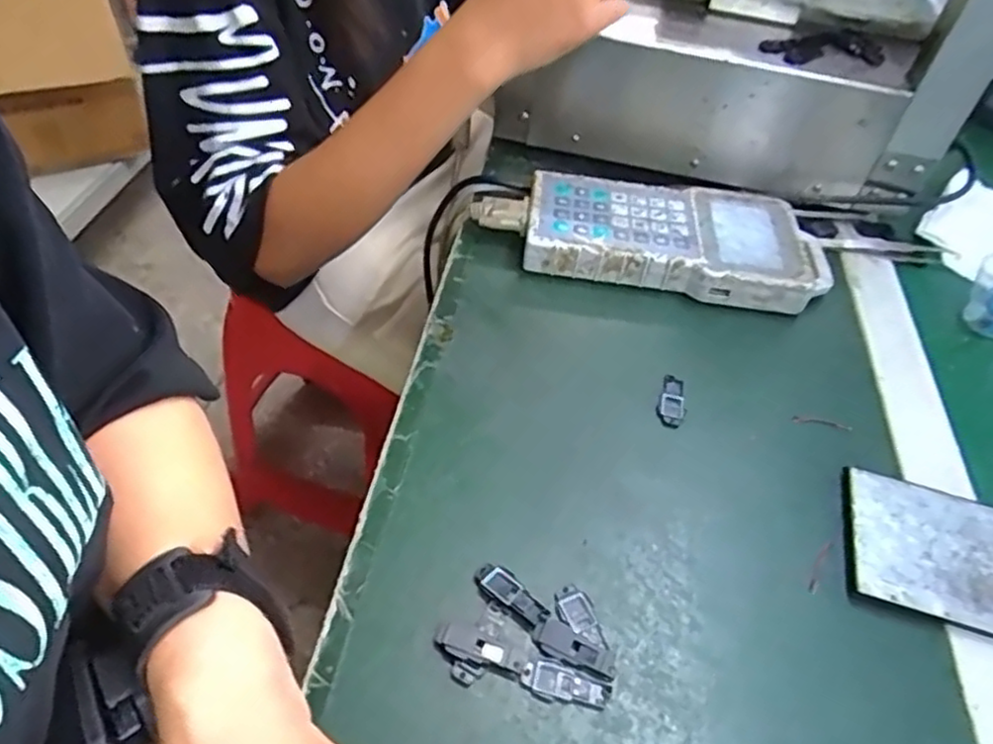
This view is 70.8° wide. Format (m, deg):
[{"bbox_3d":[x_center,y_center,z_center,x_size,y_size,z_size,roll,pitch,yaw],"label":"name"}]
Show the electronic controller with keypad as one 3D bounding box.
[{"bbox_3d":[0.115,-0.102,0.524,0.261,0.037,0.108,7,47,1],"label":"electronic controller with keypad"}]

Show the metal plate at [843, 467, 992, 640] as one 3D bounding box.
[{"bbox_3d":[0.279,0.109,0.368,0.182,0.004,0.080,17,51,7],"label":"metal plate"}]

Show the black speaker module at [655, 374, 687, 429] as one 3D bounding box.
[{"bbox_3d":[0.110,0.018,0.436,0.017,0.004,0.039,18,48,11],"label":"black speaker module"}]

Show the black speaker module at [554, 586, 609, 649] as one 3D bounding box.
[{"bbox_3d":[0.040,0.117,0.334,0.017,0.004,0.032,-17,51,-20],"label":"black speaker module"}]

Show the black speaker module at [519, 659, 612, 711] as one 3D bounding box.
[{"bbox_3d":[0.031,0.140,0.314,0.040,0.004,0.017,13,47,7],"label":"black speaker module"}]

